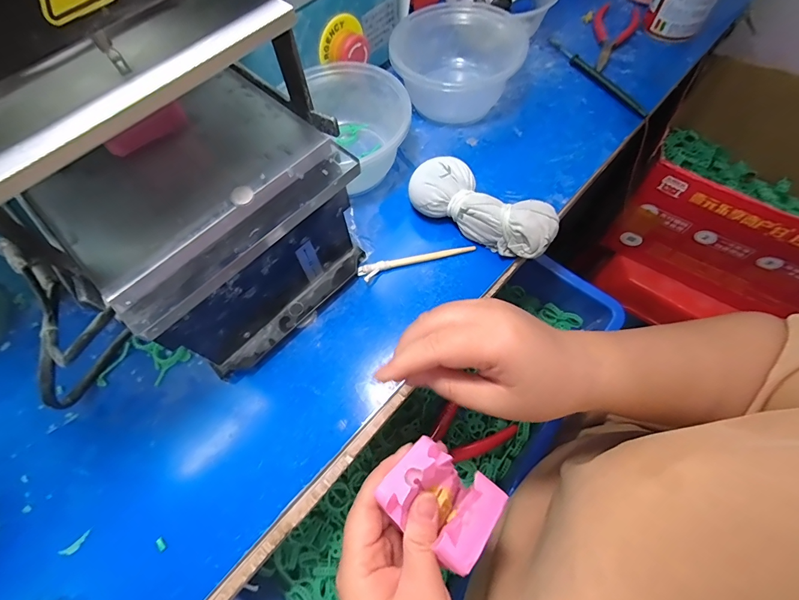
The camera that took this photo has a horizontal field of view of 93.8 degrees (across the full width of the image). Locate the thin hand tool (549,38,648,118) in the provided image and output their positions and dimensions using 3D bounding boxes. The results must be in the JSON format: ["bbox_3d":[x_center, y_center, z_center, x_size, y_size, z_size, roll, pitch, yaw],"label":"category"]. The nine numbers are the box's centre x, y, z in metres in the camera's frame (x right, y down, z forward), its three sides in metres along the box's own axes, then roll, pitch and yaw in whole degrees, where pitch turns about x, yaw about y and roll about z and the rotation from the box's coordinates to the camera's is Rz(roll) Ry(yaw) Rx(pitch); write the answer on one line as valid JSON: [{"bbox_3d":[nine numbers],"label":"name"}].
[{"bbox_3d":[0.226,-0.260,0.430,0.014,0.010,0.156,-29,68,-10],"label":"thin hand tool"}]

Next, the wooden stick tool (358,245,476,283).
[{"bbox_3d":[0.016,-0.036,0.341,0.106,0.008,0.016,-17,67,-6],"label":"wooden stick tool"}]

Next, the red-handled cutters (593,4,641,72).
[{"bbox_3d":[0.260,-0.321,0.453,0.051,0.010,0.132,19,68,10],"label":"red-handled cutters"}]

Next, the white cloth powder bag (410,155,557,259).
[{"bbox_3d":[0.074,-0.082,0.340,0.131,0.042,0.052,30,70,14],"label":"white cloth powder bag"}]

